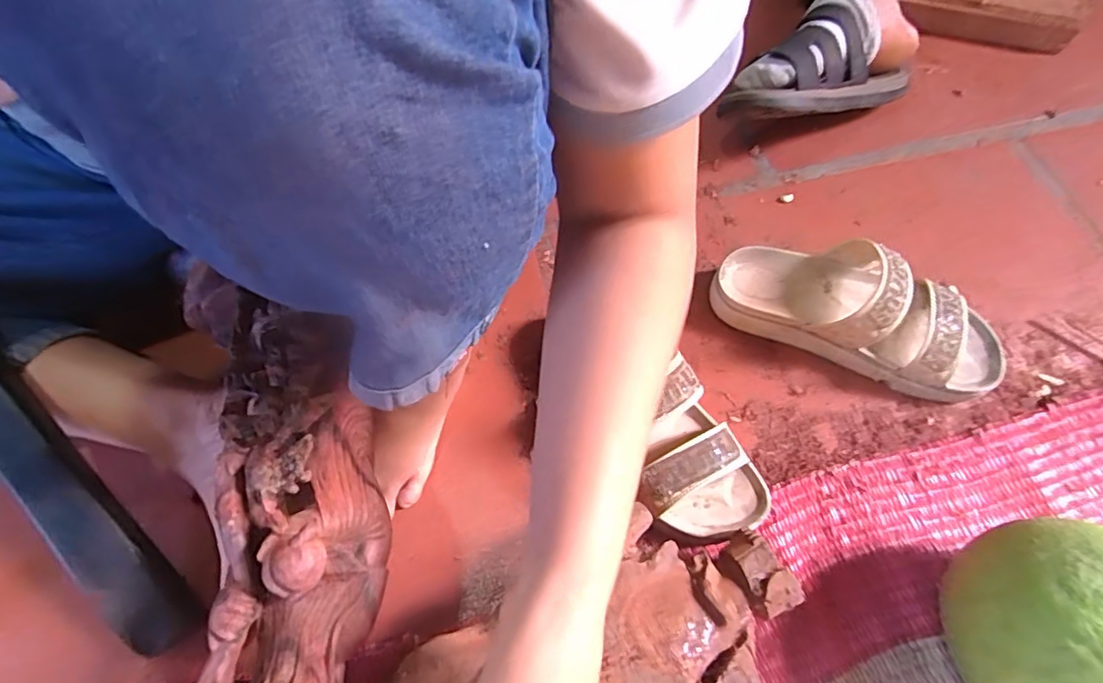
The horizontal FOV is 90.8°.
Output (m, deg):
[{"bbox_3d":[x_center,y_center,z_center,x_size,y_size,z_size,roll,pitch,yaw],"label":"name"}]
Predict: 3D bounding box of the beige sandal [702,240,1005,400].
[{"bbox_3d":[0.260,-0.033,0.460,0.230,0.078,0.095,24,68,14],"label":"beige sandal"}]

